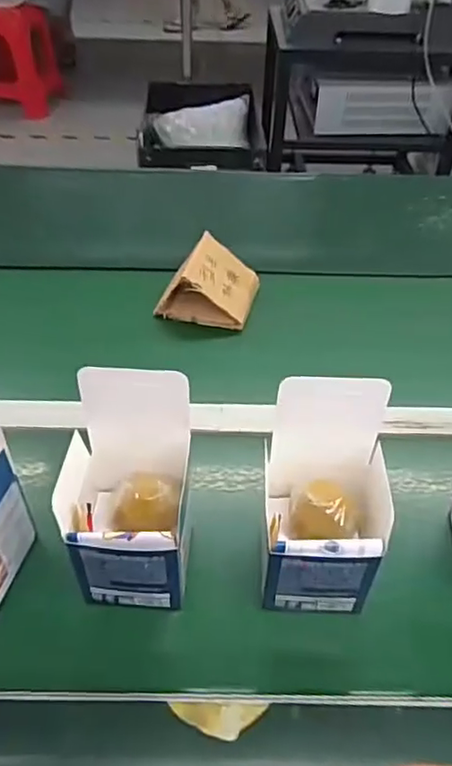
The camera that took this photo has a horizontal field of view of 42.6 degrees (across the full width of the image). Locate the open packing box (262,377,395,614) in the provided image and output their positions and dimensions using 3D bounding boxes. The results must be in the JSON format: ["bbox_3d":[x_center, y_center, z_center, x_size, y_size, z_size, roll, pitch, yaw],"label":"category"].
[{"bbox_3d":[0.075,0.089,0.437,0.093,0.167,0.094,3,44,2],"label":"open packing box"}]

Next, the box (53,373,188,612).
[{"bbox_3d":[-0.077,0.083,0.438,0.101,0.161,0.097,1,44,0],"label":"box"}]

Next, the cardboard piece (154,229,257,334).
[{"bbox_3d":[-0.022,-0.125,0.731,0.109,0.077,0.095,11,45,11],"label":"cardboard piece"}]

